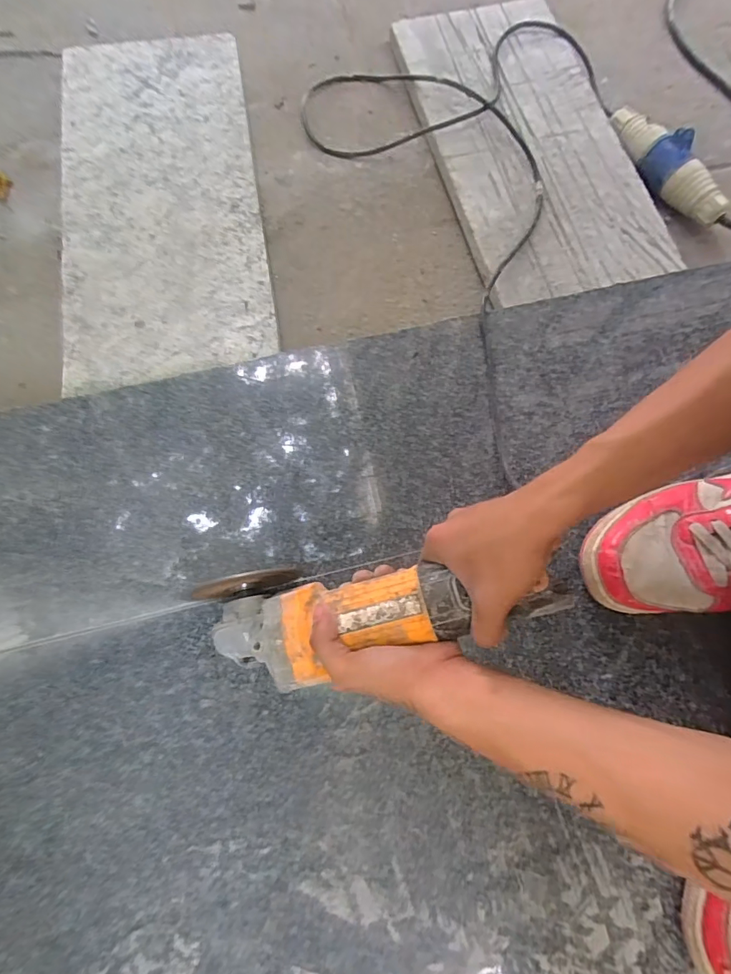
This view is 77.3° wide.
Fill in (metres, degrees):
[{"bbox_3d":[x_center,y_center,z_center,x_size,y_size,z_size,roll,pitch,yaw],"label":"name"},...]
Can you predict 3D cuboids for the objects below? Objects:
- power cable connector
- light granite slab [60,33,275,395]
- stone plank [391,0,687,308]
[{"bbox_3d":[0.381,-0.408,0.580,0.051,0.054,0.190,-23,74,-7],"label":"power cable connector"},{"bbox_3d":[-0.259,-0.374,0.586,0.237,0.028,0.526,-10,73,-3],"label":"light granite slab"},{"bbox_3d":[0.211,-0.466,0.611,0.243,0.035,0.494,-13,73,-4],"label":"stone plank"}]

